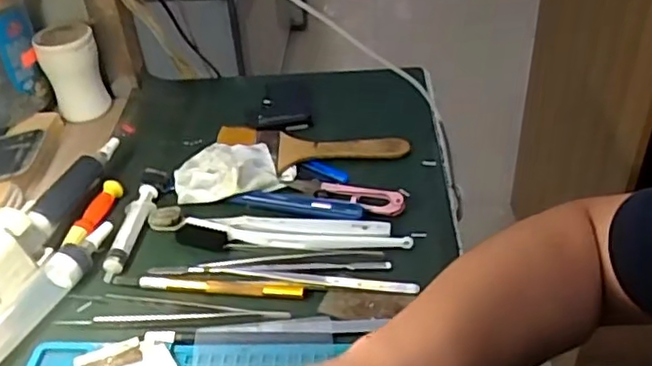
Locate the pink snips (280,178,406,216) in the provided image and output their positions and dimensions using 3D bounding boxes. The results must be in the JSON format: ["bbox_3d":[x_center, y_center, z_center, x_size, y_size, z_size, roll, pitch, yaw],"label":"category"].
[{"bbox_3d":[0.013,0.006,0.502,0.100,0.008,0.022,12,41,20],"label":"pink snips"}]

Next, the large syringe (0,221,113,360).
[{"bbox_3d":[-0.194,0.071,0.431,0.033,0.024,0.136,12,41,20],"label":"large syringe"}]

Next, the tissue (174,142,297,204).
[{"bbox_3d":[-0.079,-0.015,0.527,0.095,0.021,0.060,-15,39,-13],"label":"tissue"}]

